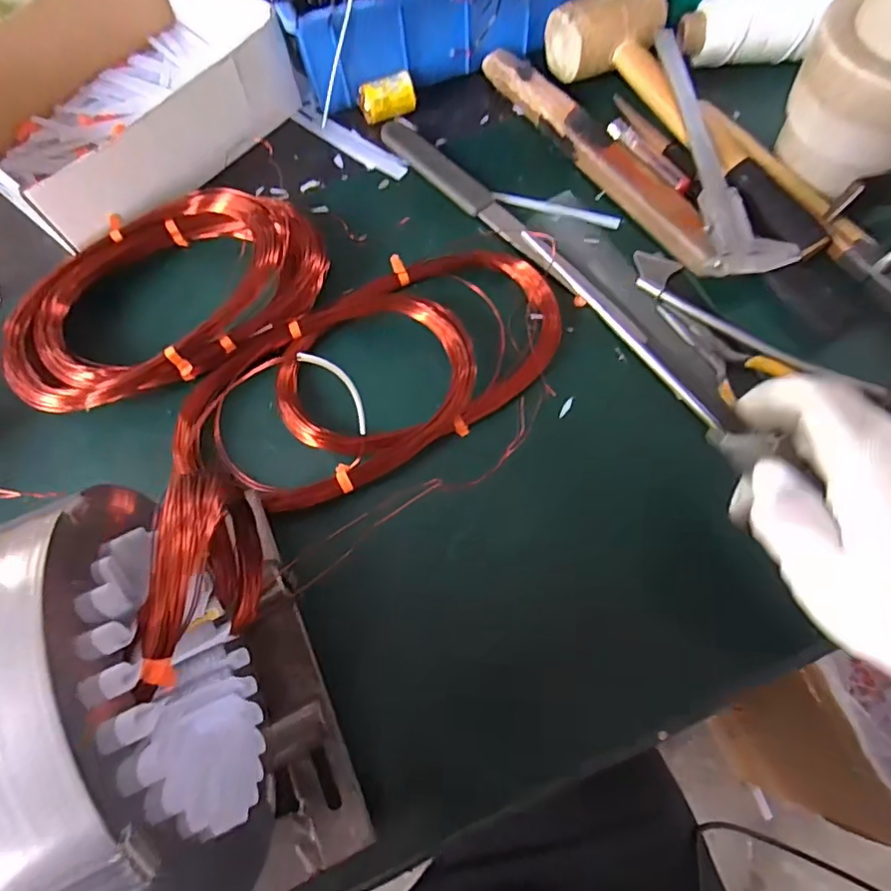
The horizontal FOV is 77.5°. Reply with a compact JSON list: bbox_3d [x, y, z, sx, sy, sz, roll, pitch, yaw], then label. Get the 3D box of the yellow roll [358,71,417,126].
[{"bbox_3d":[-0.050,-0.301,0.482,0.049,0.030,0.026,-16,69,-4],"label":"yellow roll"}]

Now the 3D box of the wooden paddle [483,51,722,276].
[{"bbox_3d":[0.124,-0.235,0.443,0.036,0.026,0.278,-31,72,-10],"label":"wooden paddle"}]

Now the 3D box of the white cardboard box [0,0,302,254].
[{"bbox_3d":[-0.269,-0.300,0.469,0.199,0.076,0.261,38,75,15],"label":"white cardboard box"}]

